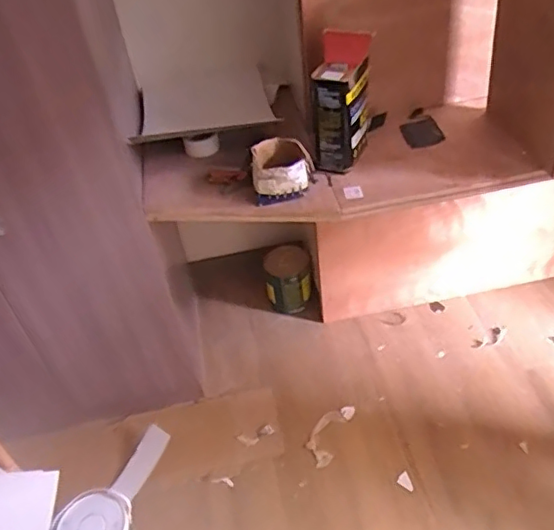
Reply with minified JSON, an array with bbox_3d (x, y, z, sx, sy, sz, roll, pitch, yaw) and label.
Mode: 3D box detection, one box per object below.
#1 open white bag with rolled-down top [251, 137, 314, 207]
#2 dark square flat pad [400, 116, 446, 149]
[{"bbox_3d":[0.015,-0.226,1.342,0.138,0.092,0.141,-4,42,3],"label":"open white bag with rolled-down top"},{"bbox_3d":[0.384,-0.351,1.514,0.103,0.011,0.126,-10,42,-3],"label":"dark square flat pad"}]

